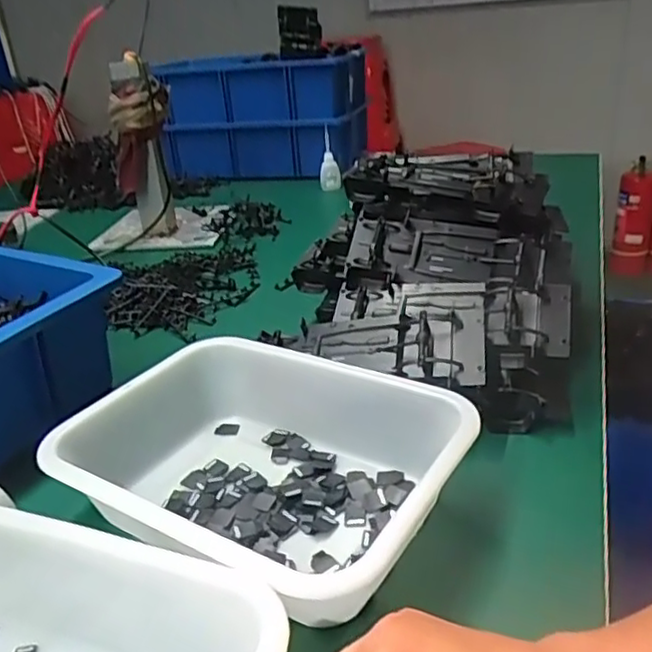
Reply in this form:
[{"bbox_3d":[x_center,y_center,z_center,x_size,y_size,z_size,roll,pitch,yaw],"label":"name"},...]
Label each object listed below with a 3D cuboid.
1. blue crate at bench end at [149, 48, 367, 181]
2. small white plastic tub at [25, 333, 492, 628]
[{"bbox_3d":[-0.126,-0.427,1.284,0.363,0.211,0.248,3,28,16],"label":"blue crate at bench end"},{"bbox_3d":[-0.041,0.090,0.417,0.236,0.061,0.177,13,32,32],"label":"small white plastic tub"}]

